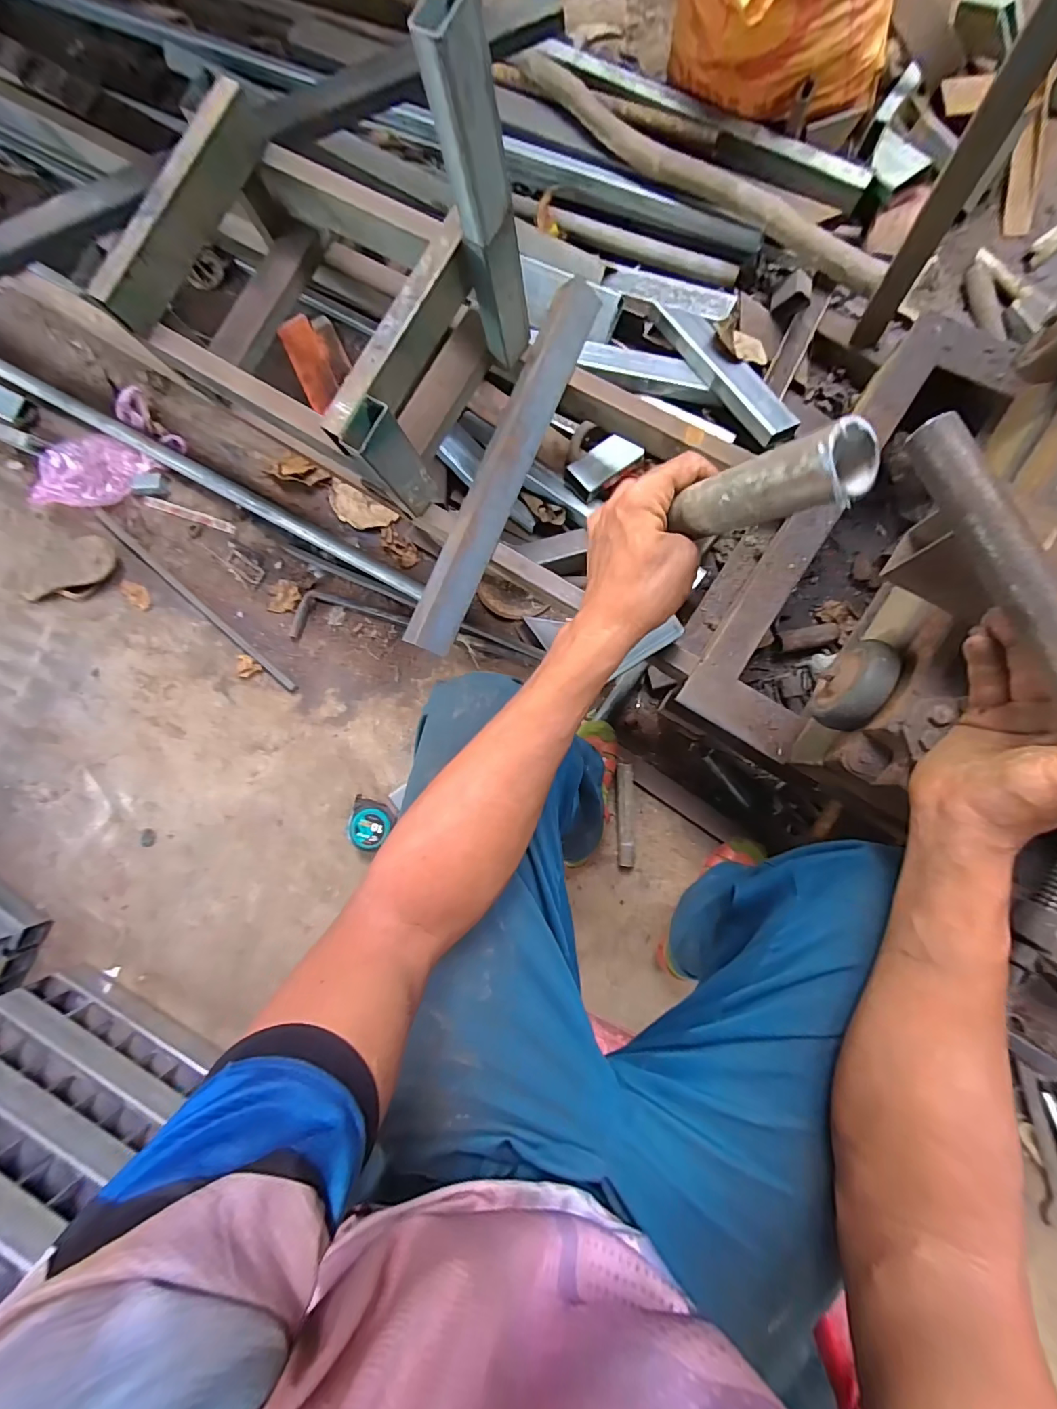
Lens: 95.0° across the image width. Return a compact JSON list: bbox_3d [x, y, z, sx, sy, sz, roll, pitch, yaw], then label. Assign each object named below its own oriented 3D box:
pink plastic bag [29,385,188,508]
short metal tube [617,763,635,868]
[{"bbox_3d":[-0.857,-0.496,0.980,0.332,0.056,0.161,-21,83,6],"label":"pink plastic bag"},{"bbox_3d":[0.164,0.186,0.814,0.028,0.029,0.172,-1,85,8],"label":"short metal tube"}]

